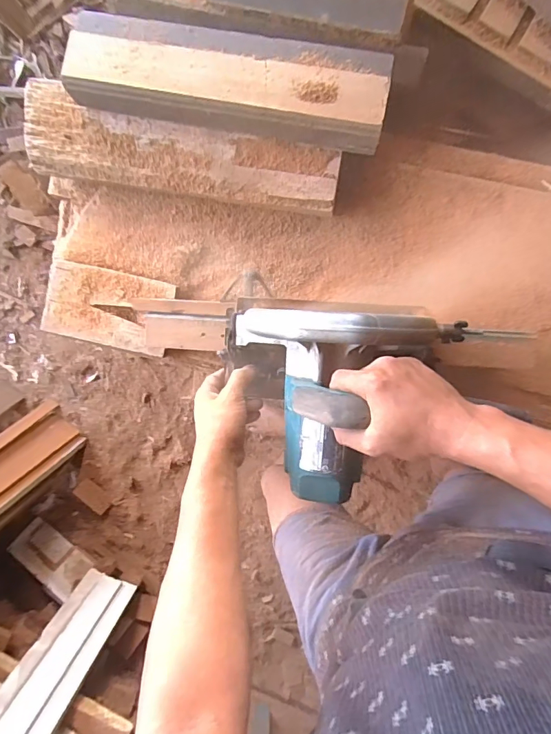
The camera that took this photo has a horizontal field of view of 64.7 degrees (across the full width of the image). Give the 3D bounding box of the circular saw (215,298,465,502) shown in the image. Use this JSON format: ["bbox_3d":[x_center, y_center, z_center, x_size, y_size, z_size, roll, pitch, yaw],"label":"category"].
[{"bbox_3d":[0.043,0.040,0.482,0.219,0.187,0.217,4,99,4],"label":"circular saw"}]

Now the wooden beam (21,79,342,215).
[{"bbox_3d":[-0.137,-0.314,0.635,0.476,0.049,0.122,11,95,6],"label":"wooden beam"}]

